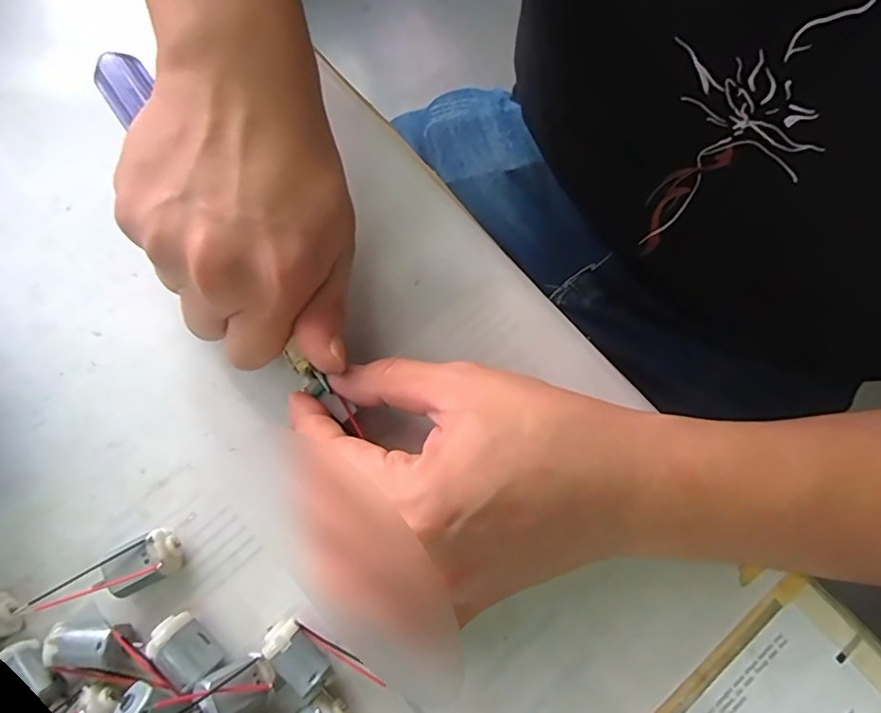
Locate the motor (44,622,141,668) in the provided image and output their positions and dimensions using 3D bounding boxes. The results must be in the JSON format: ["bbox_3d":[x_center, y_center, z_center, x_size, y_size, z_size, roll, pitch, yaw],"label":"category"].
[{"bbox_3d":[-0.136,0.112,0.211,0.031,0.014,0.014,8,75,-13],"label":"motor"}]

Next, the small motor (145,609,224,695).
[{"bbox_3d":[-0.100,0.114,0.212,0.027,0.020,0.016,42,79,9],"label":"small motor"}]

